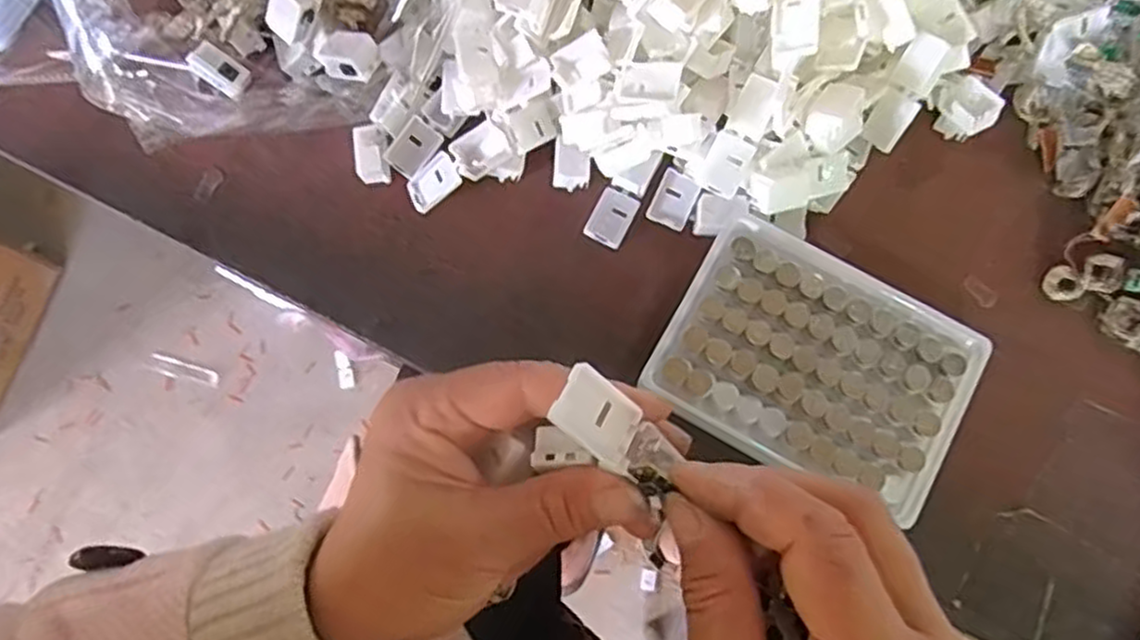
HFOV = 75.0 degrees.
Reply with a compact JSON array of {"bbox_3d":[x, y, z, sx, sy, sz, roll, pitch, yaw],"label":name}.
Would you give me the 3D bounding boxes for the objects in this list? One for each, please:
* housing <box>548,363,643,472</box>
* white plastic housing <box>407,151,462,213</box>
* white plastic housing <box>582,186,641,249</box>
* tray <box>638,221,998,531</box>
[{"bbox_3d":[0.009,0.028,0.214,0.029,0.004,0.020,40,72,-27],"label":"housing"},{"bbox_3d":[-0.067,-0.068,0.365,0.028,0.004,0.021,-35,71,13],"label":"white plastic housing"},{"bbox_3d":[0.021,-0.051,0.368,0.020,0.004,0.028,28,80,6],"label":"white plastic housing"},{"bbox_3d":[0.111,0.020,0.341,0.128,0.031,0.098,29,80,6],"label":"tray"}]

